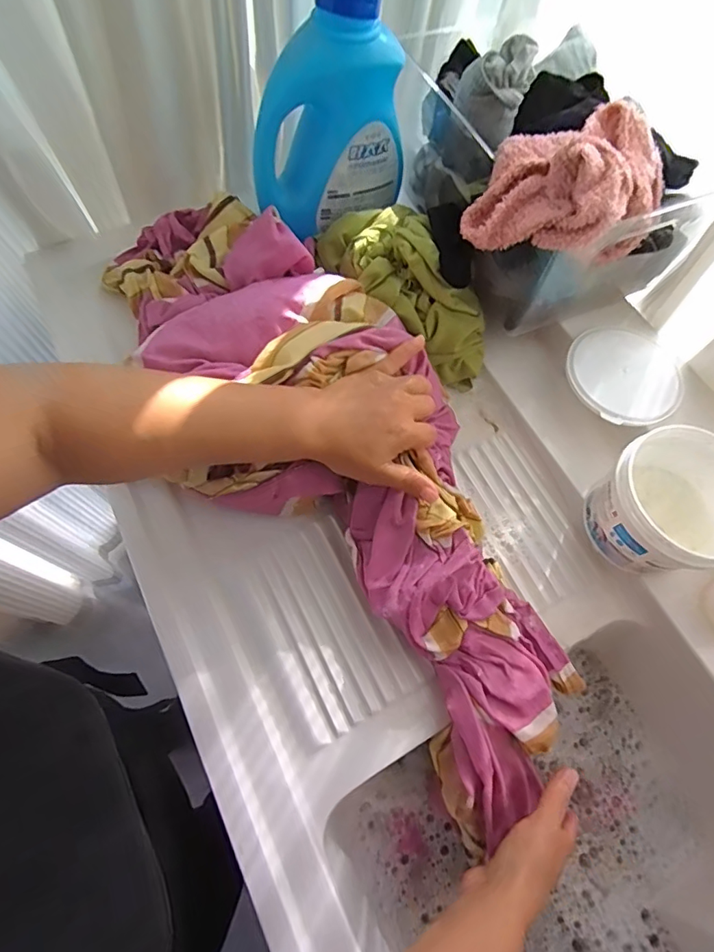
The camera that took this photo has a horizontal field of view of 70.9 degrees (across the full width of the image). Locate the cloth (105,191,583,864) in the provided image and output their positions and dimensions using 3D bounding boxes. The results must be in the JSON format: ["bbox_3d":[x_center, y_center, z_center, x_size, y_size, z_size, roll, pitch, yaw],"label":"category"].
[{"bbox_3d":[-0.029,-0.025,0.492,0.242,0.160,0.736,-30,78,-15],"label":"cloth"}]

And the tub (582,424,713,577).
[{"bbox_3d":[0.298,0.030,0.483,0.133,0.092,0.125,1,67,-2],"label":"tub"}]

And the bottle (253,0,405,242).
[{"bbox_3d":[-0.028,-0.377,0.523,0.157,0.217,0.075,-28,71,-14],"label":"bottle"}]

